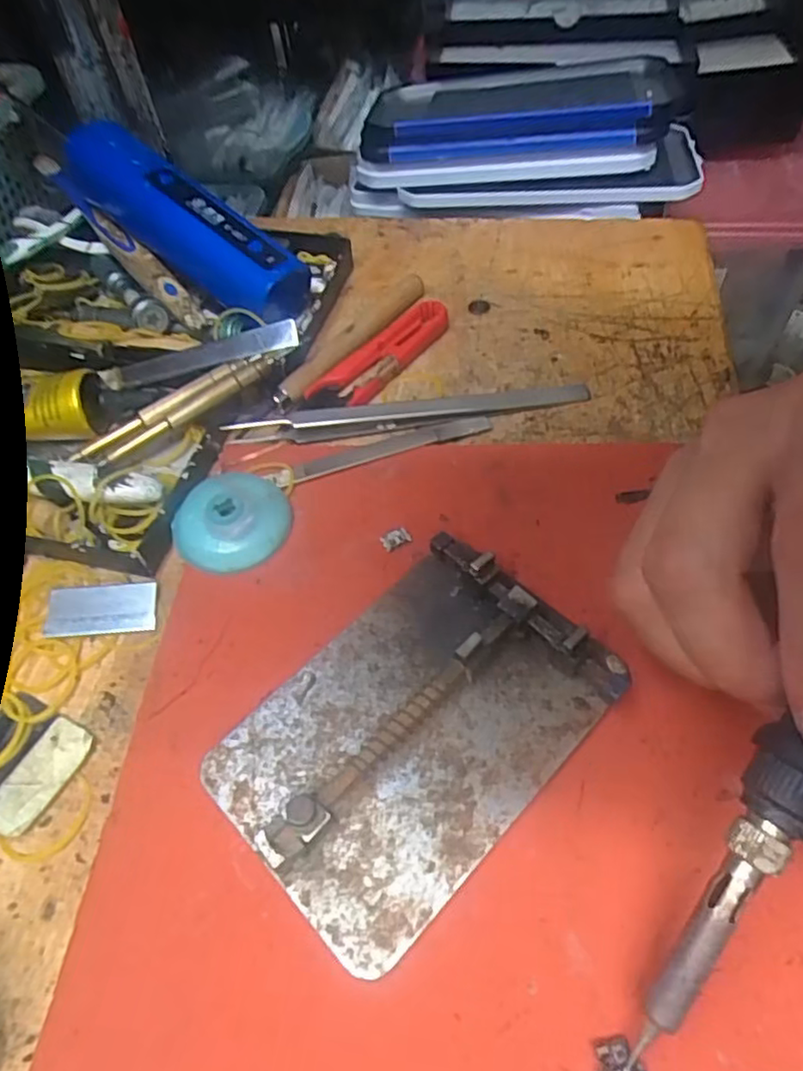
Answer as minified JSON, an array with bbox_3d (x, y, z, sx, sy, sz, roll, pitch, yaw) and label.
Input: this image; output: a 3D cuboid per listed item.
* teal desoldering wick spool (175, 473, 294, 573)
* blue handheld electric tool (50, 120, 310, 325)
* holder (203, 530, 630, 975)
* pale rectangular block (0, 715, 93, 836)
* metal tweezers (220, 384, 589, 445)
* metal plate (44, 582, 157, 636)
[{"bbox_3d":[-0.064,-0.006,0.247,0.044,0.014,0.037,-34,60,-18],"label":"teal desoldering wick spool"},{"bbox_3d":[-0.107,-0.149,0.311,0.129,0.034,0.037,35,63,2],"label":"blue handheld electric tool"},{"bbox_3d":[0.004,0.056,0.197,0.112,0.016,0.079,-39,62,-21],"label":"holder"},{"bbox_3d":[-0.116,0.076,0.206,0.019,0.004,0.035,21,59,17],"label":"pale rectangular block"},{"bbox_3d":[0.003,-0.055,0.278,0.155,0.010,0.014,-6,55,-1],"label":"metal tweezers"},{"bbox_3d":[-0.109,0.027,0.237,0.037,0.004,0.019,-2,67,-7],"label":"metal plate"}]

